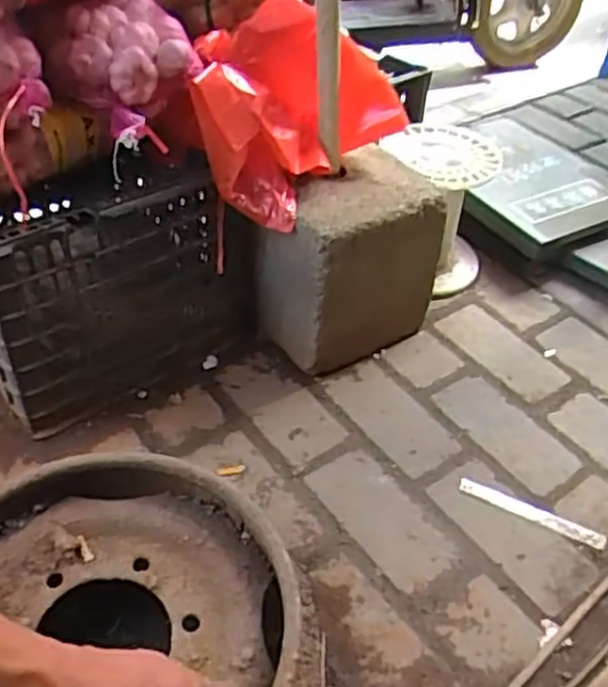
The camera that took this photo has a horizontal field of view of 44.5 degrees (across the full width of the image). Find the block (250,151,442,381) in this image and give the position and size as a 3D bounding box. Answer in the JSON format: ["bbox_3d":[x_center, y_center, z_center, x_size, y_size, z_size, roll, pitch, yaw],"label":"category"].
[{"bbox_3d":[0.065,-0.113,1.162,0.276,0.288,0.153,-17,47,-23],"label":"block"}]

